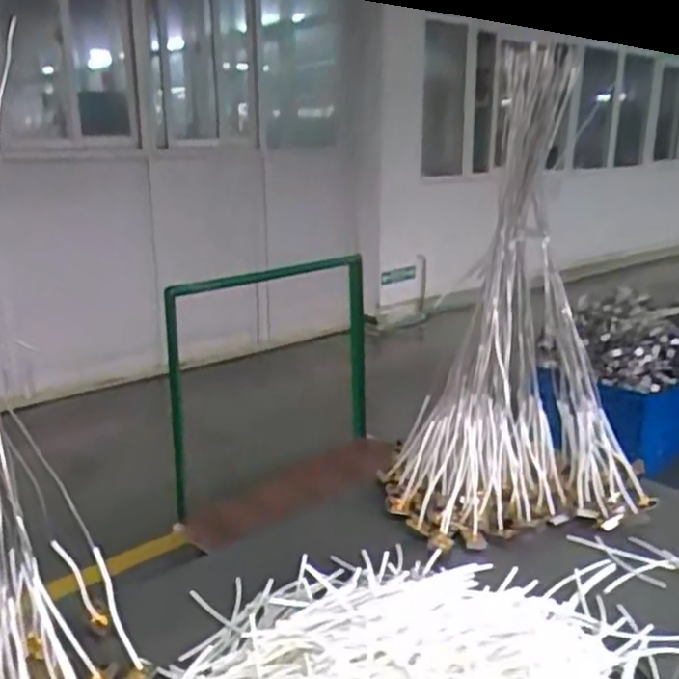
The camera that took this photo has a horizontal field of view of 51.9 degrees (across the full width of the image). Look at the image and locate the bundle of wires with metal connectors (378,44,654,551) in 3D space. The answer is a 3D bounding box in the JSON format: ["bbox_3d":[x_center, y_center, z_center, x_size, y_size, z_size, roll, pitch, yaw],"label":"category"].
[{"bbox_3d":[0.228,-0.032,0.937,0.276,0.587,0.299,-14,20,-40],"label":"bundle of wires with metal connectors"}]

